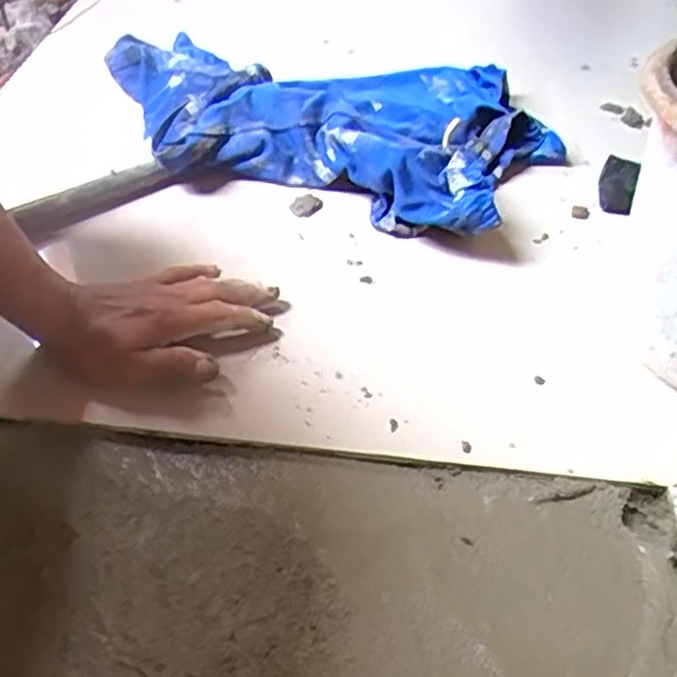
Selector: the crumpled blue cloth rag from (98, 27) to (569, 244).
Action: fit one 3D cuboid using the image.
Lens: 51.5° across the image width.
[{"bbox_3d":[-0.016,-0.229,0.709,0.469,0.070,0.288,15,46,7],"label":"crumpled blue cloth rag"}]

